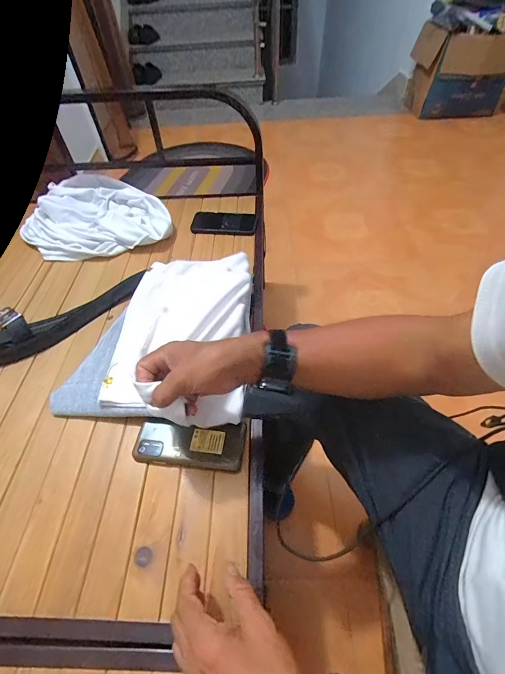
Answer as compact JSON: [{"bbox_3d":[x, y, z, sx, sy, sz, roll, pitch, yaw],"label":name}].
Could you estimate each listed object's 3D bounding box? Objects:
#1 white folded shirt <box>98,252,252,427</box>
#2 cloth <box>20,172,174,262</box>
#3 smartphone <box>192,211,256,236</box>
[{"bbox_3d":[-0.124,-0.019,0.571,0.226,0.041,0.337,1,52,4],"label":"white folded shirt"},{"bbox_3d":[-0.396,-0.315,0.842,0.340,0.070,0.302,-15,53,-8],"label":"cloth"},{"bbox_3d":[-0.071,-0.291,0.829,0.165,0.015,0.083,4,59,11],"label":"smartphone"}]

